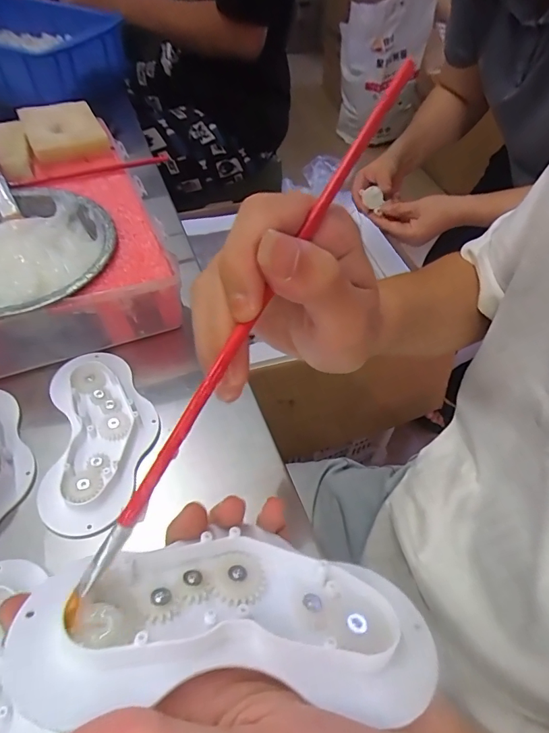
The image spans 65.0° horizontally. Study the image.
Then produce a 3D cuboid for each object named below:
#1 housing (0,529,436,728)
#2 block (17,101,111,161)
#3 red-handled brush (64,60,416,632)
[{"bbox_3d":[-0.016,0.100,0.168,0.151,0.025,0.064,6,31,-9],"label":"housing"},{"bbox_3d":[-0.225,-0.252,0.459,0.074,0.023,0.077,-25,59,-20],"label":"block"},{"bbox_3d":[-0.010,-0.017,0.164,0.007,0.005,0.243,29,84,17],"label":"red-handled brush"}]

